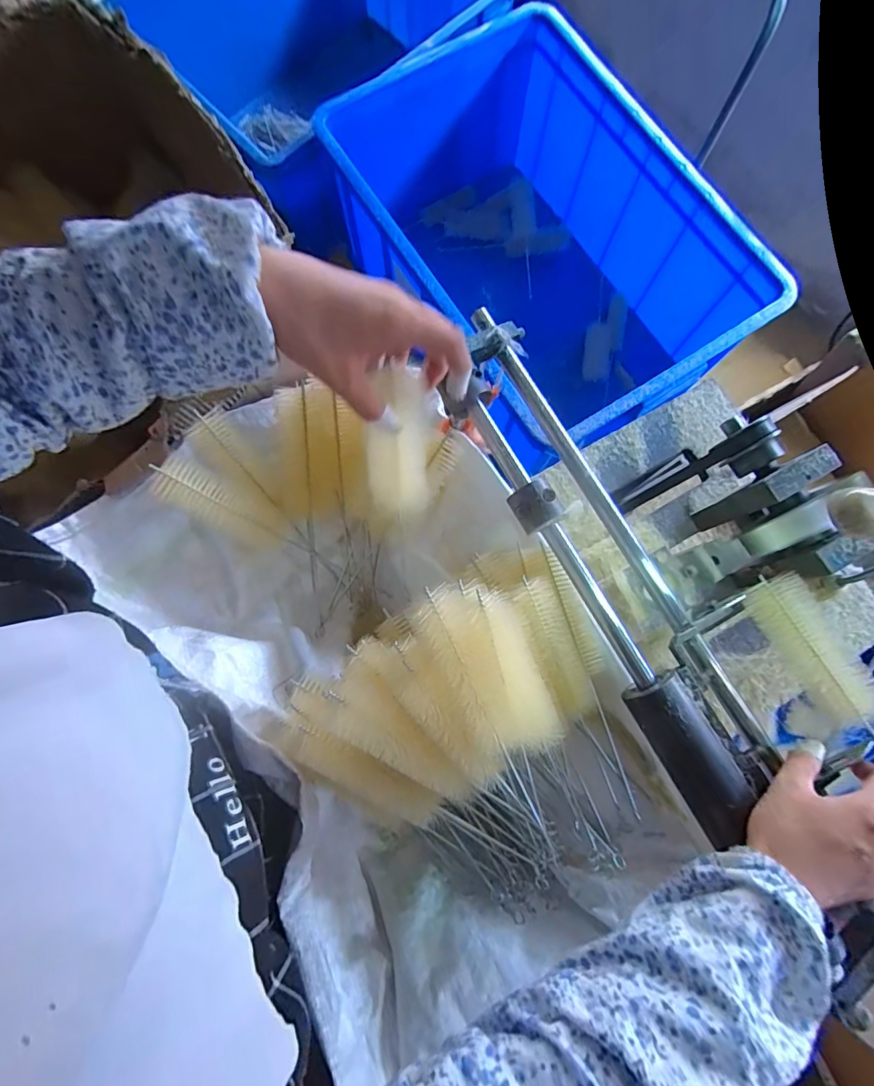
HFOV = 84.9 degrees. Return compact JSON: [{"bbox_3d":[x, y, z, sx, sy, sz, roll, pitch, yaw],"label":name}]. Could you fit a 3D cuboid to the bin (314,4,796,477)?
[{"bbox_3d":[0.151,-0.472,0.811,0.431,0.273,0.665,-29,81,-5],"label":"bin"}]

